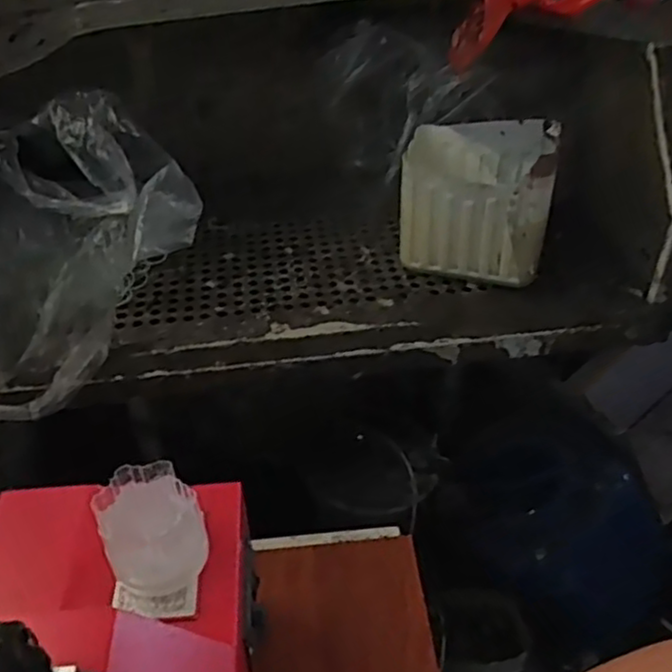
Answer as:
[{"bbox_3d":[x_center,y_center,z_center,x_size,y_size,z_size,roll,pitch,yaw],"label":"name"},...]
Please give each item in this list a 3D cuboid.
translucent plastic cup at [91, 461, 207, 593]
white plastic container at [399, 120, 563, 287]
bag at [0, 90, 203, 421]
[{"bbox_3d":[-0.141,0.150,0.552,0.071,0.073,0.084,-21,44,-22],"label":"translucent plastic cup"},{"bbox_3d":[0.186,-0.181,0.965,0.189,0.166,0.134,7,41,10],"label":"white plastic container"},{"bbox_3d":[-0.330,-0.092,0.859,0.334,0.246,0.281,-12,41,-13],"label":"bag"}]

